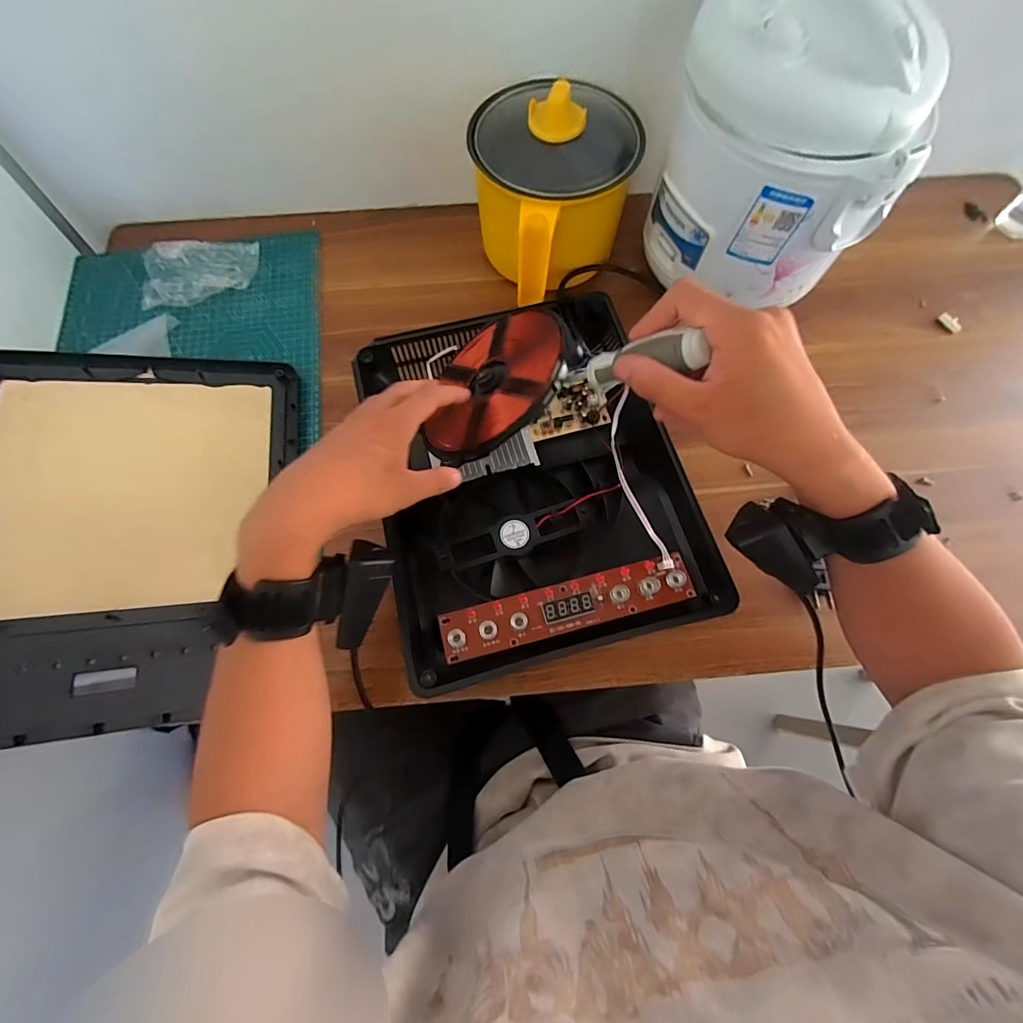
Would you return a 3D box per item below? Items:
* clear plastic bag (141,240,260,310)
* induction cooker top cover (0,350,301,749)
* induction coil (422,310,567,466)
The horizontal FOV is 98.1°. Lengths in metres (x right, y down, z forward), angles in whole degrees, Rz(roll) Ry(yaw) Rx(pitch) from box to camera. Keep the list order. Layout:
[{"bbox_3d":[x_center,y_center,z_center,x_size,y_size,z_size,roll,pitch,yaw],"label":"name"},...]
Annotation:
[{"bbox_3d":[-0.361,-0.277,0.512,0.129,0.041,0.077,-14,72,-4],"label":"clear plastic bag"},{"bbox_3d":[-0.353,0.010,0.403,0.275,0.020,0.346,-2,72,-17],"label":"induction cooker top cover"},{"bbox_3d":[-0.020,-0.115,0.398,0.153,0.013,0.149,-21,53,30],"label":"induction coil"}]

